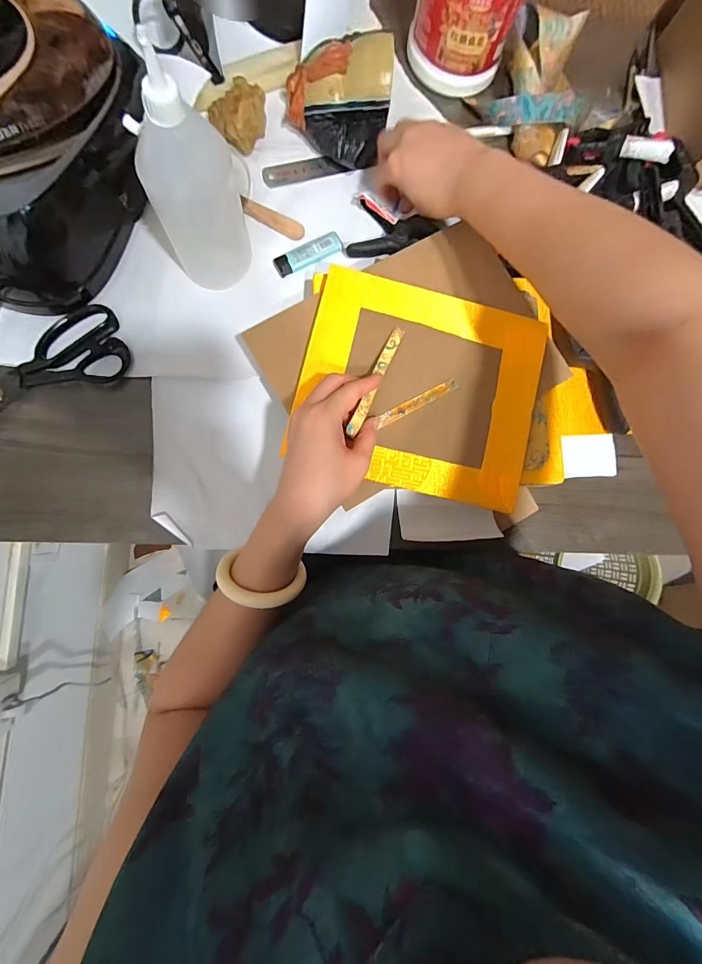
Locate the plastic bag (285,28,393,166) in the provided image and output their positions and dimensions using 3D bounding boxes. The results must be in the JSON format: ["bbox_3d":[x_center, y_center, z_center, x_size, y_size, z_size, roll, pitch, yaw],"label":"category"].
[{"bbox_3d":[-0.015,-0.400,0.411,0.107,0.079,0.086,2,84,-5],"label":"plastic bag"}]

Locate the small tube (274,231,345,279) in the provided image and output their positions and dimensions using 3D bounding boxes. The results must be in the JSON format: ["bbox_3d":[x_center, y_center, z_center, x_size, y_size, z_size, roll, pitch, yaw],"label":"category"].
[{"bbox_3d":[-0.048,-0.255,0.428,0.078,0.006,0.024,-27,87,-8],"label":"small tube"}]

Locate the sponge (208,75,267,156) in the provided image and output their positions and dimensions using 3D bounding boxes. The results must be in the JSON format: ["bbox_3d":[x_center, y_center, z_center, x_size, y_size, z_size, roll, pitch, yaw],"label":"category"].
[{"bbox_3d":[-0.119,-0.402,0.423,0.059,0.040,0.054,-35,88,-8],"label":"sponge"}]

